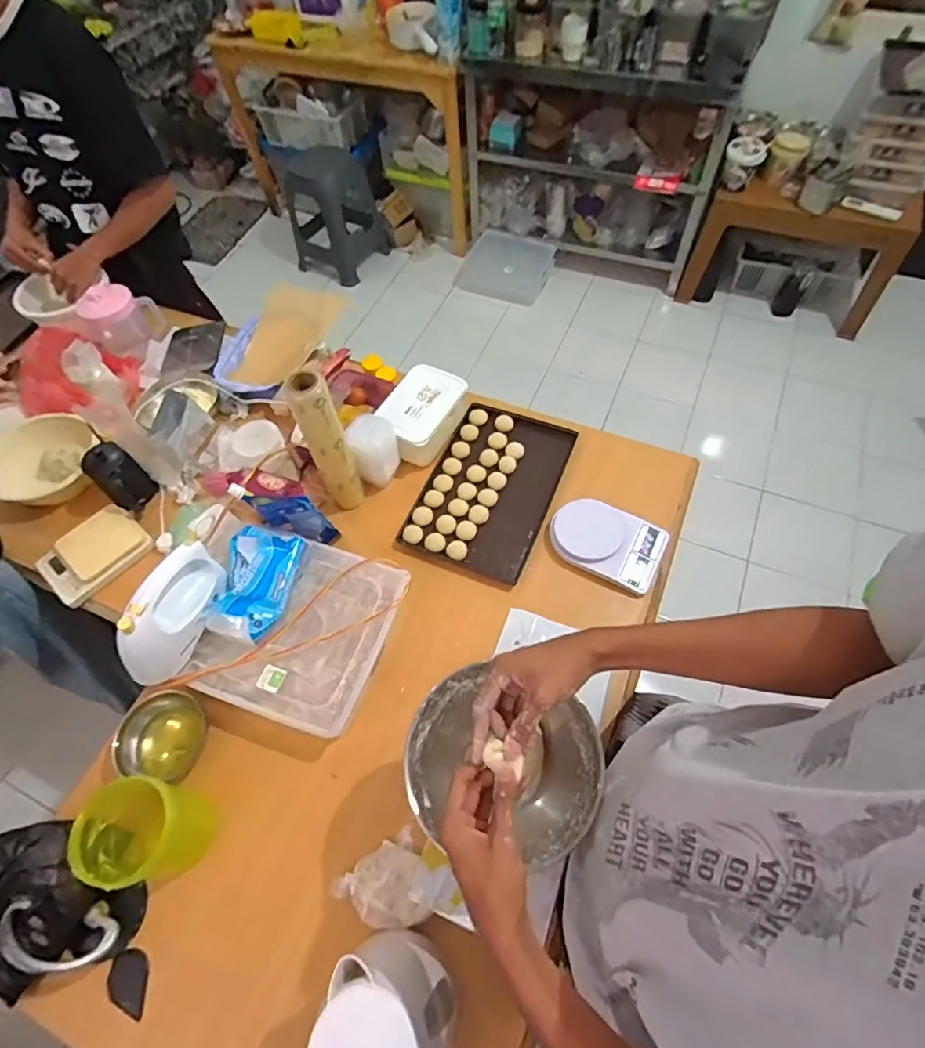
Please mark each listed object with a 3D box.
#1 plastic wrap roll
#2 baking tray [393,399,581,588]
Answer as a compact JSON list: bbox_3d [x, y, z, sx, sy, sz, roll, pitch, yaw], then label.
[{"bbox_3d":[-0.230,-0.132,0.919,0.066,0.300,0.060,-1,59,2],"label":"plastic wrap roll"},{"bbox_3d":[0.056,-0.081,1.035,0.233,0.019,0.357,19,62,14],"label":"baking tray"}]

